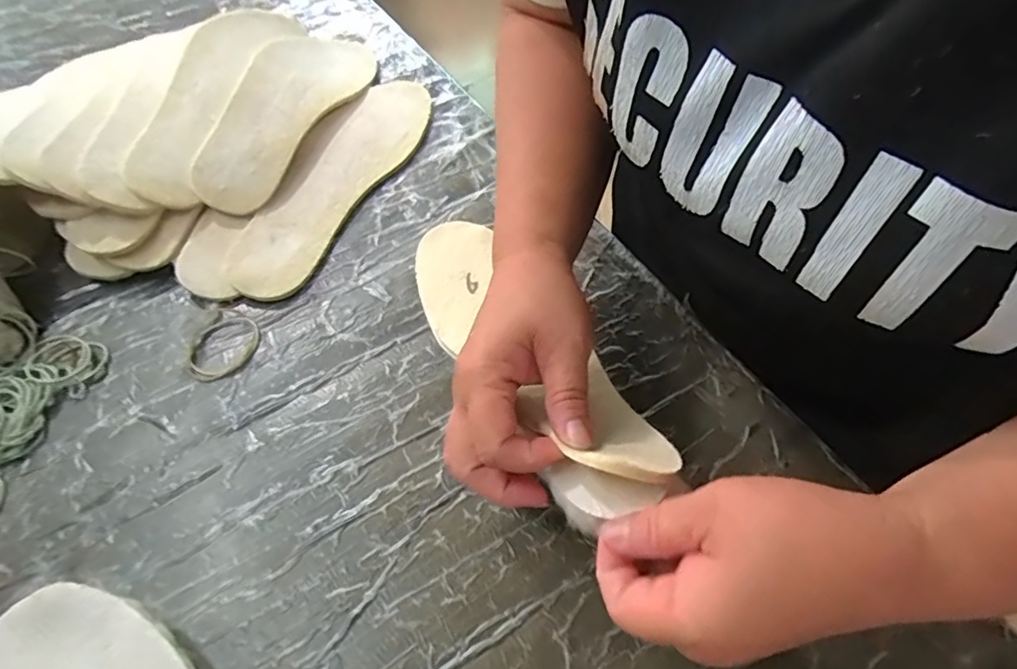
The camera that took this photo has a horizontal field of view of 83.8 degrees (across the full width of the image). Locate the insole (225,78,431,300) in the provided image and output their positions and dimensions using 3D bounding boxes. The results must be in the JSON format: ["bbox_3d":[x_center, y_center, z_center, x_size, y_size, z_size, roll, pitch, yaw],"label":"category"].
[{"bbox_3d":[-0.147,-0.144,0.509,0.071,0.007,0.284,24,60,5],"label":"insole"}]

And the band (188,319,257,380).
[{"bbox_3d":[-0.212,0.009,0.421,0.044,0.004,0.055,24,61,17],"label":"band"}]

